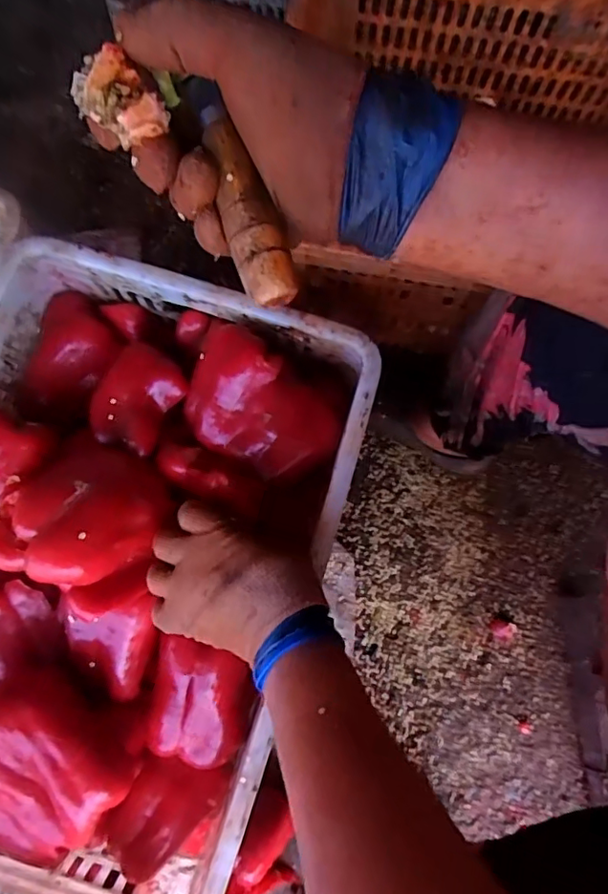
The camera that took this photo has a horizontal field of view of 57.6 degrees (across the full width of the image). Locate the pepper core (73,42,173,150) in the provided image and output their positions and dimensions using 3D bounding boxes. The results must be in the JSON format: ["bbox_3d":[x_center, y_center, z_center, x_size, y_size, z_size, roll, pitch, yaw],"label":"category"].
[{"bbox_3d":[-0.081,-0.153,0.241,0.034,0.021,0.027,35,80,7],"label":"pepper core"}]

